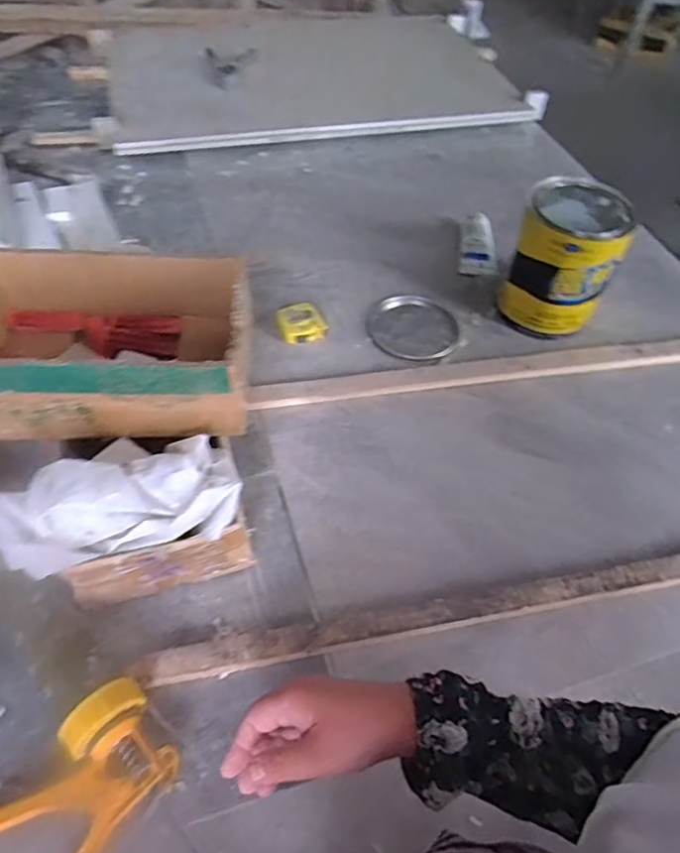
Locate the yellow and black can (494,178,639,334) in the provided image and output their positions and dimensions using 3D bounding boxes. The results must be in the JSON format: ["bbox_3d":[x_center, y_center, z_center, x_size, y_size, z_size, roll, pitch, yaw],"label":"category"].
[{"bbox_3d":[0.300,-0.224,0.806,0.135,0.172,0.144,15,53,6],"label":"yellow and black can"}]

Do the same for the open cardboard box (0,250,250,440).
[{"bbox_3d":[-0.220,-0.083,0.565,0.261,0.105,0.168,1,52,-4],"label":"open cardboard box"}]

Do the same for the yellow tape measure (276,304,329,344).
[{"bbox_3d":[-0.053,-0.148,0.833,0.064,0.031,0.064,-8,54,-11],"label":"yellow tape measure"}]

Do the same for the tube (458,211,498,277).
[{"bbox_3d":[0.229,-0.310,0.968,0.065,0.038,0.154,7,53,1],"label":"tube"}]

